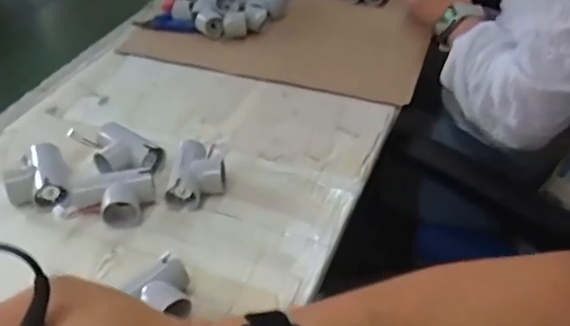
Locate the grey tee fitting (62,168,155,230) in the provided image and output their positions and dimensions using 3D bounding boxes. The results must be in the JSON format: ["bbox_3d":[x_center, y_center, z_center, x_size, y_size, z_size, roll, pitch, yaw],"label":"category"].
[{"bbox_3d":[-0.167,0.036,0.544,0.084,0.031,0.043,-8,41,-10],"label":"grey tee fitting"}]

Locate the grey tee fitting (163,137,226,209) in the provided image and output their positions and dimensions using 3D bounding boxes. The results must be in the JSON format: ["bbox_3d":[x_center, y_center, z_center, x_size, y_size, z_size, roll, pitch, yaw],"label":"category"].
[{"bbox_3d":[-0.085,0.011,0.575,0.055,0.032,0.067,5,40,5],"label":"grey tee fitting"}]

